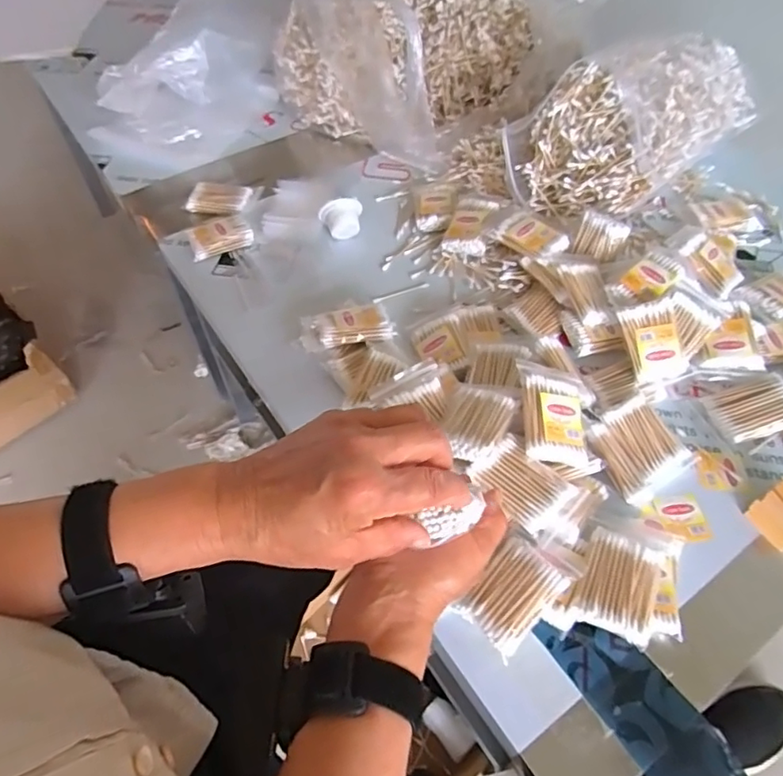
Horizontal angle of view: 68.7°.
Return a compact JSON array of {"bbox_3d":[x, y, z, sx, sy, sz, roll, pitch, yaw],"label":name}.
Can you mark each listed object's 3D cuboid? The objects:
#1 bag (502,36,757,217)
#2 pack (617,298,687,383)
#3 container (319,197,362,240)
[{"bbox_3d":[0.324,-0.306,0.697,0.339,0.151,0.157,-21,57,-14],"label":"bag"},{"bbox_3d":[0.261,-0.046,0.566,0.053,0.011,0.077,-14,87,0],"label":"pack"},{"bbox_3d":[-0.062,-0.212,0.711,0.052,0.048,0.028,-7,54,-5],"label":"container"}]

